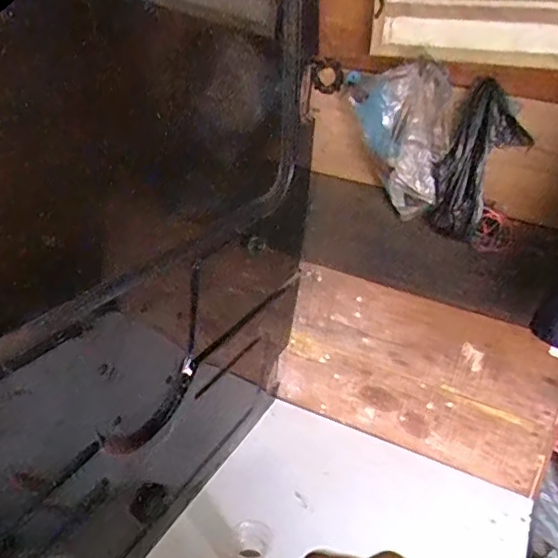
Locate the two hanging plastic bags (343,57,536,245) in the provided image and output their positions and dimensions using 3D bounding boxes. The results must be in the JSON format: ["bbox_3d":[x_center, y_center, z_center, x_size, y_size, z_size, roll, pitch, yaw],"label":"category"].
[{"bbox_3d":[0.246,-0.220,0.977,0.121,0.247,0.251,-18,33,-37],"label":"two hanging plastic bags"}]

